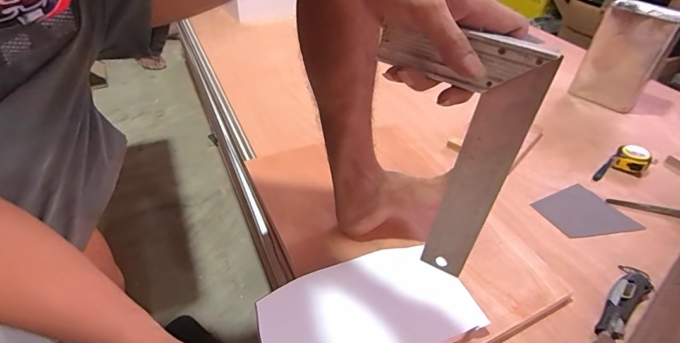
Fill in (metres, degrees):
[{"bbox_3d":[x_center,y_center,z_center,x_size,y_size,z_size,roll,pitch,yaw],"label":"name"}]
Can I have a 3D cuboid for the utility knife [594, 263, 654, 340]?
[{"bbox_3d":[0.427,0.193,0.570,0.043,0.024,0.153,33,47,29],"label":"utility knife"}]

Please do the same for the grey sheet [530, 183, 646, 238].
[{"bbox_3d":[0.455,0.081,0.717,0.144,0.009,0.129,-14,43,-21],"label":"grey sheet"}]

